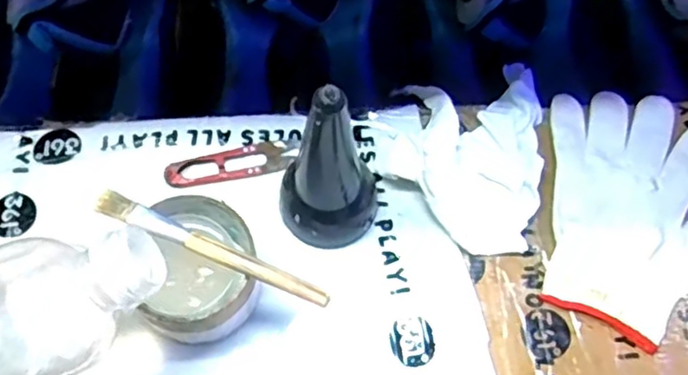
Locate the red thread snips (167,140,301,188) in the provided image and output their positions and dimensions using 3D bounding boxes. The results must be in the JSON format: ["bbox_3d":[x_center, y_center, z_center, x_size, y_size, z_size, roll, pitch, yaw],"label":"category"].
[{"bbox_3d":[-0.081,-0.019,0.478,0.093,0.008,0.025,-11,66,-9],"label":"red thread snips"}]

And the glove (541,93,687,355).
[{"bbox_3d":[0.219,0.015,0.480,0.134,0.011,0.190,11,65,2],"label":"glove"}]

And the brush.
[{"bbox_3d":[-0.079,0.035,0.390,0.150,0.010,0.015,22,65,7],"label":"brush"}]

